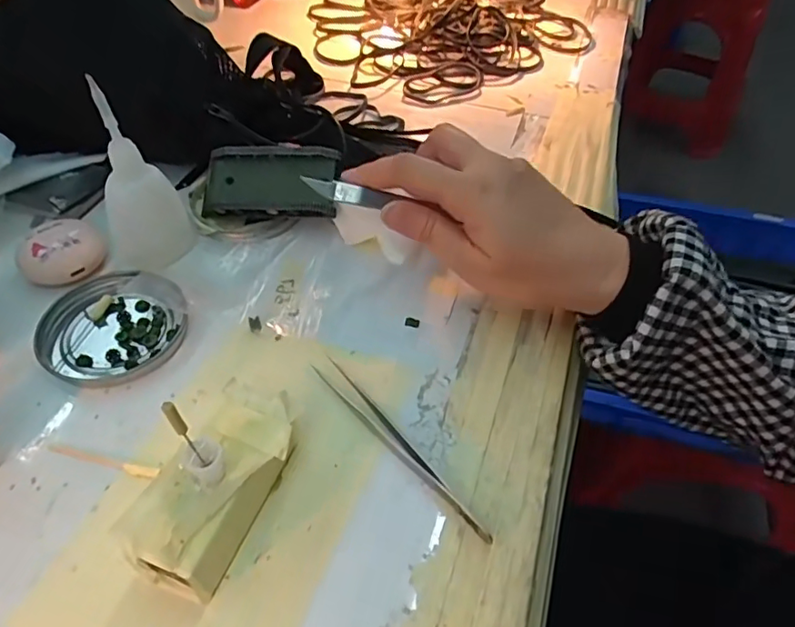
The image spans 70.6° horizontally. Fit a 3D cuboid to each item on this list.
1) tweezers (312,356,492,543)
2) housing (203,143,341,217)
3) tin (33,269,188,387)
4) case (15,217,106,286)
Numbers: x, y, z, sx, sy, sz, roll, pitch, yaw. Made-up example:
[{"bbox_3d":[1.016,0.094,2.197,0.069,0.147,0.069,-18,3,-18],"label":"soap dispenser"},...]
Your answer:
[{"bbox_3d":[0.000,0.063,0.273,0.013,0.009,0.121,-32,56,-26],"label":"tweezers"},{"bbox_3d":[-0.086,-0.088,0.372,0.094,0.013,0.048,4,83,12],"label":"housing"},{"bbox_3d":[-0.162,0.007,0.320,0.077,0.010,0.076,-30,55,-25],"label":"tin"},{"bbox_3d":[-0.205,-0.037,0.347,0.042,0.020,0.044,22,51,18],"label":"case"}]

